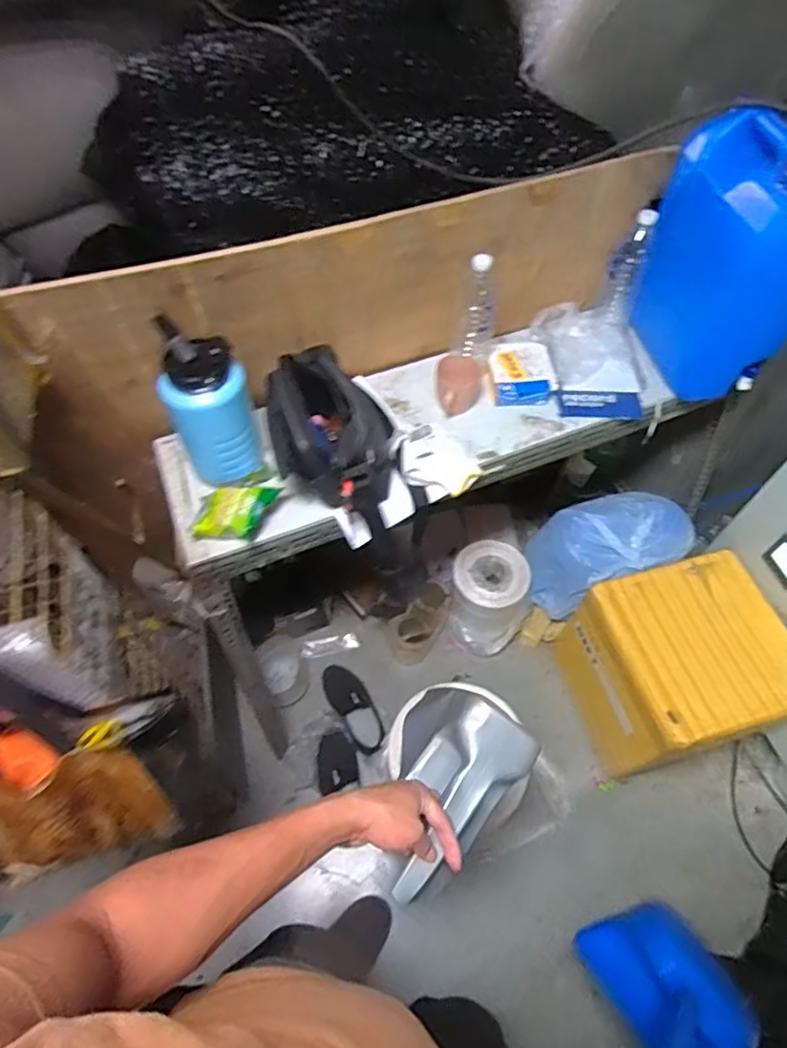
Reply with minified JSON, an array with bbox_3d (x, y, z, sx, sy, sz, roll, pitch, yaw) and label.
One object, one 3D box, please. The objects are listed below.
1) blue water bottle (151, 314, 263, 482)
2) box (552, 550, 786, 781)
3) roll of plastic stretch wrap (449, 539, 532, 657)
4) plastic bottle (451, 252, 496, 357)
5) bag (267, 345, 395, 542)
[{"bbox_3d":[-0.296,-0.193,0.911,0.125,0.280,0.108,-20,59,-13],"label":"blue water bottle"},{"bbox_3d":[0.699,0.367,1.477,0.388,0.486,0.413,-13,58,-9],"label":"box"},{"bbox_3d":[0.275,0.205,1.639,0.224,0.251,0.244,0,57,0],"label":"roll of plastic stretch wrap"},{"bbox_3d":[0.155,-0.402,1.066,0.070,0.210,0.074,9,57,6],"label":"plastic bottle"},{"bbox_3d":[-0.102,-0.145,0.912,0.200,0.223,0.207,1,57,0],"label":"bag"}]

